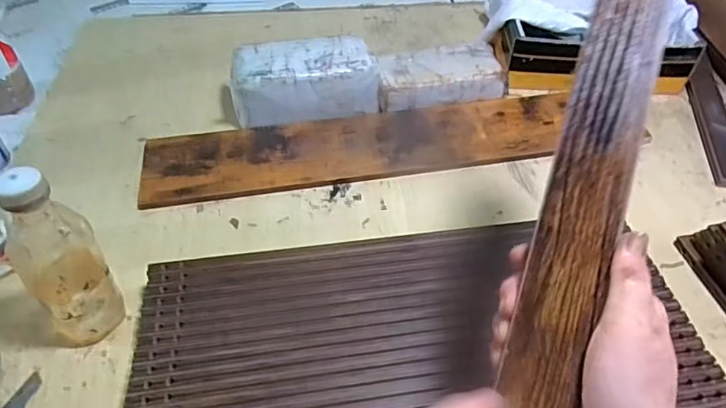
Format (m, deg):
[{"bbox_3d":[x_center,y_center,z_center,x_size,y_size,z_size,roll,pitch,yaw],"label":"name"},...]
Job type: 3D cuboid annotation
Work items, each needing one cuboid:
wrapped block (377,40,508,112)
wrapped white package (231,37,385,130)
[{"bbox_3d":[0.121,-0.203,0.864,0.210,0.060,0.103,-8,48,-9],"label":"wrapped block"},{"bbox_3d":[-0.090,-0.185,0.820,0.221,0.103,0.101,-10,48,-10],"label":"wrapped white package"}]

